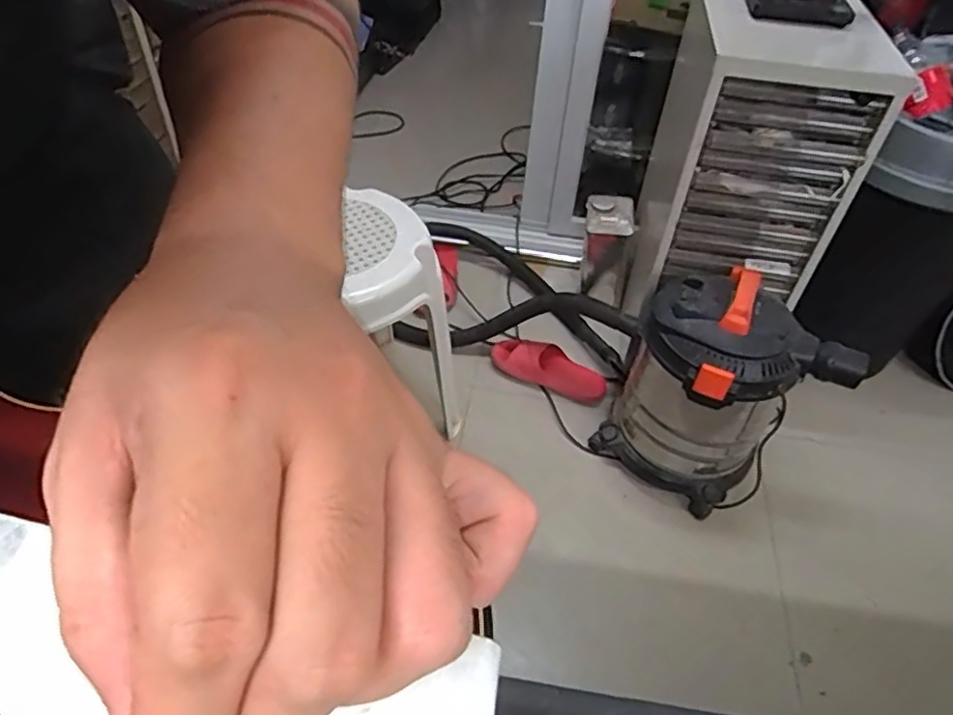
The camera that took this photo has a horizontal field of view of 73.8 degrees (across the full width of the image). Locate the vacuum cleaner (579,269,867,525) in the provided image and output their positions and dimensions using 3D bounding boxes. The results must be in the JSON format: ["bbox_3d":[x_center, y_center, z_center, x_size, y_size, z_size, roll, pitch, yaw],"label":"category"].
[{"bbox_3d":[0.419,0.064,1.139,0.254,0.391,0.281,-18,50,-20],"label":"vacuum cleaner"}]

